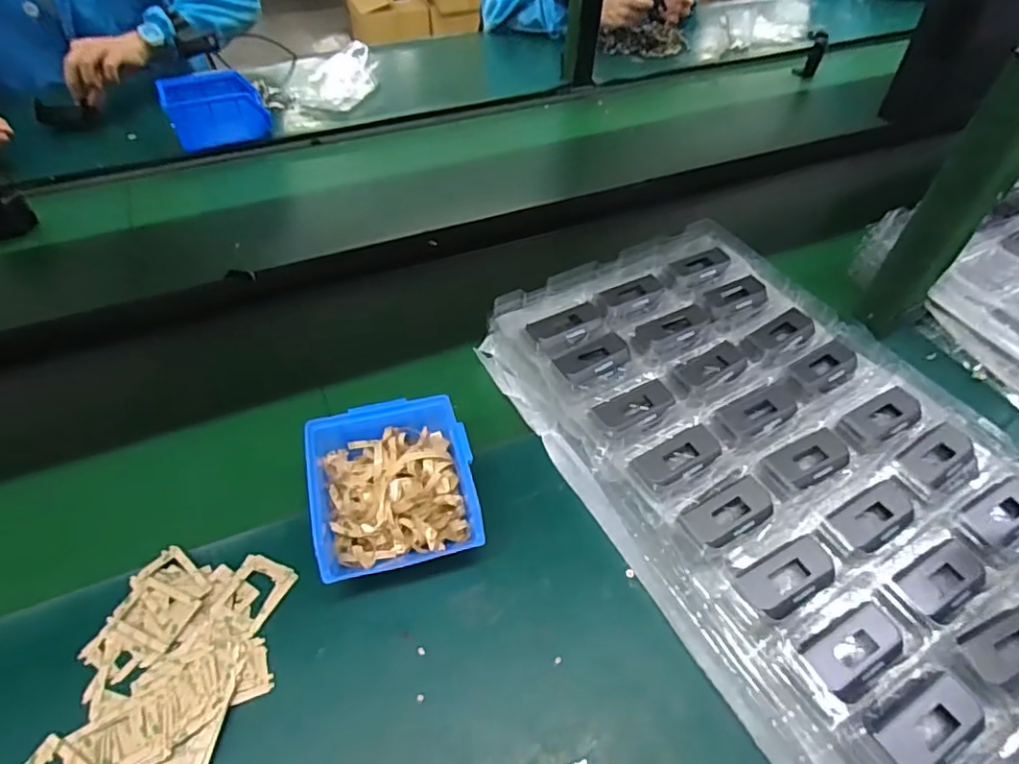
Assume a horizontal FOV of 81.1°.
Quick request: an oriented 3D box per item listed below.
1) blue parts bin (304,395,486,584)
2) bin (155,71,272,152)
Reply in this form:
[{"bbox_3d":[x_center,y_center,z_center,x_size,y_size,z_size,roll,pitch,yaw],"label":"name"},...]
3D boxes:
[{"bbox_3d":[-0.094,0.085,0.487,0.125,0.060,0.140,-12,53,-11],"label":"blue parts bin"},{"bbox_3d":[-0.443,-0.404,0.899,0.138,0.087,0.091,-28,56,-26],"label":"bin"}]

